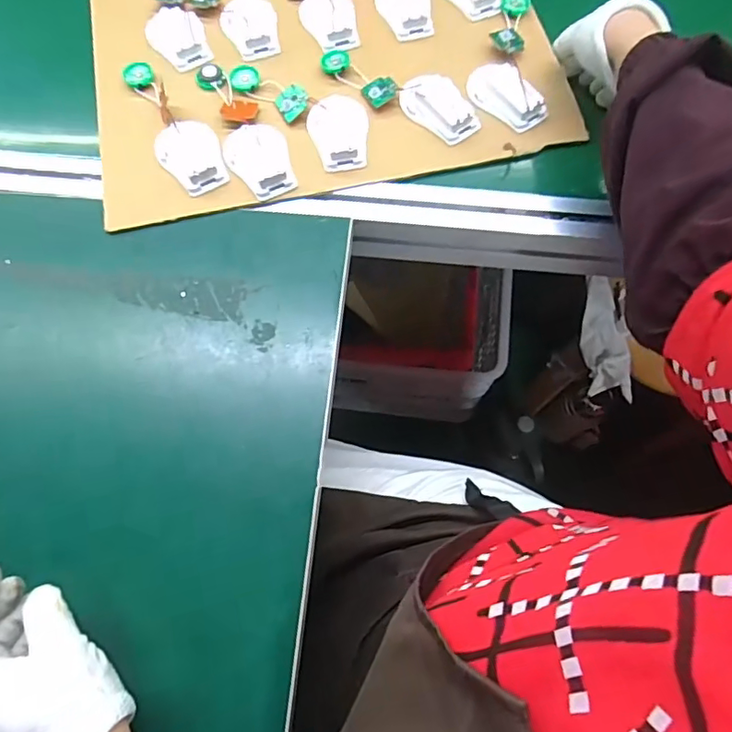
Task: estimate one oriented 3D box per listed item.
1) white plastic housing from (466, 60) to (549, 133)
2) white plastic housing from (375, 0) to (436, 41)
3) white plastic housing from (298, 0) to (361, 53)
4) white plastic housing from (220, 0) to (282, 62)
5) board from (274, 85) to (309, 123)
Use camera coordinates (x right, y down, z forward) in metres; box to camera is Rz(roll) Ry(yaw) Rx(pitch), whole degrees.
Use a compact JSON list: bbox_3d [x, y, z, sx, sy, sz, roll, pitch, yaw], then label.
[{"bbox_3d":[0.129,-0.252,0.494,0.046,0.014,0.076,-34,74,-11],"label":"white plastic housing"},{"bbox_3d":[0.038,-0.359,0.535,0.053,0.012,0.071,-5,71,-2],"label":"white plastic housing"},{"bbox_3d":[-0.036,-0.340,0.523,0.054,0.019,0.068,-8,71,-3],"label":"white plastic housing"},{"bbox_3d":[-0.112,-0.329,0.516,0.052,0.020,0.061,-13,71,-5],"label":"white plastic housing"},{"bbox_3d":[-0.067,-0.243,0.494,0.029,0.005,0.033,-25,73,-9],"label":"board"}]

